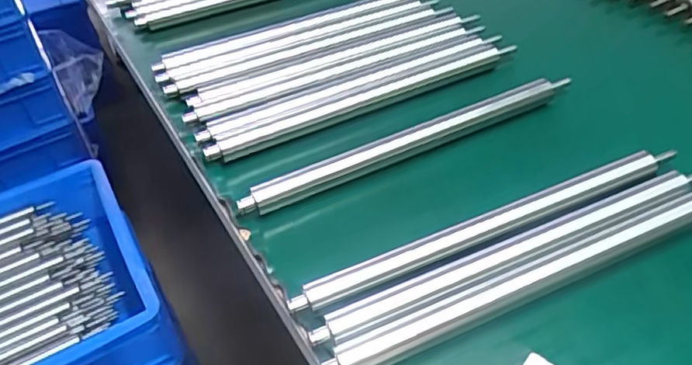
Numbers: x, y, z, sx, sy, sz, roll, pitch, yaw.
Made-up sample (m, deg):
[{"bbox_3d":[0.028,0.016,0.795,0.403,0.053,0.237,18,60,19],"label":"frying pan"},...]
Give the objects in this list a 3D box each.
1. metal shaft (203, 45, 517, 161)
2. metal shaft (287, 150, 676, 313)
[{"bbox_3d":[0.020,-0.068,0.474,0.271,0.016,0.018,-23,47,-17],"label":"metal shaft"},{"bbox_3d":[0.092,0.023,0.354,0.262,0.009,0.016,-20,46,-14],"label":"metal shaft"}]

